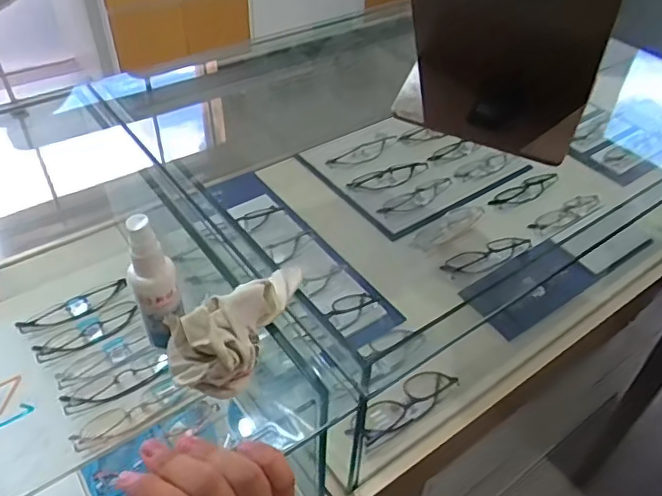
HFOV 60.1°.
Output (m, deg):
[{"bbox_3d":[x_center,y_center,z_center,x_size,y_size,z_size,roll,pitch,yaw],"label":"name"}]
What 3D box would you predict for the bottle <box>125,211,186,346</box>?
[{"bbox_3d":[-0.116,0.023,0.376,0.028,0.096,0.024,-27,50,-28],"label":"bottle"}]

